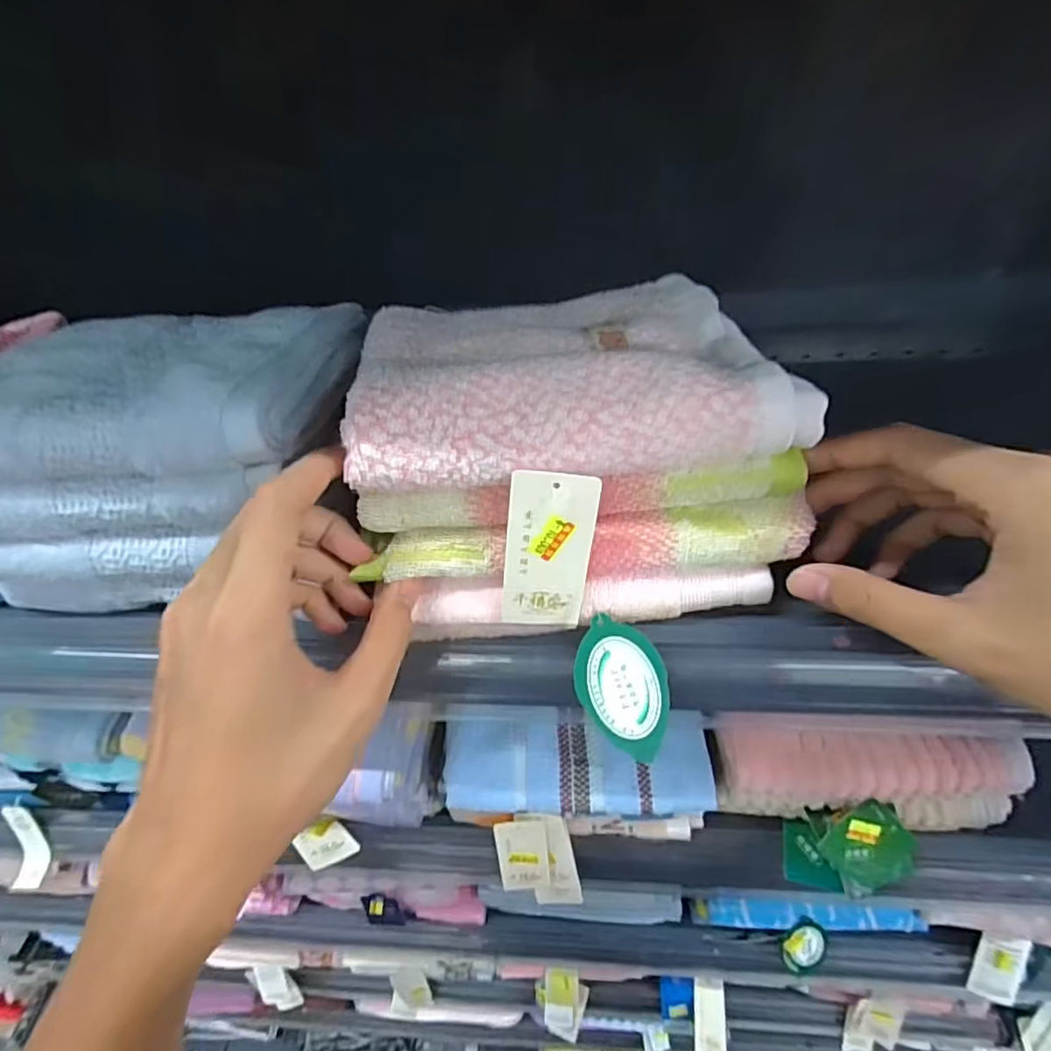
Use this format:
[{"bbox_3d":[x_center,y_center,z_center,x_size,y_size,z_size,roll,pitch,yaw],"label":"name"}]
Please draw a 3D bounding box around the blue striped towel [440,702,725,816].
[{"bbox_3d":[0.035,0.158,0.408,0.176,0.040,0.059,-3,42,3],"label":"blue striped towel"}]

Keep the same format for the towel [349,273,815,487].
[{"bbox_3d":[0.015,-0.079,0.281,0.179,0.034,0.144,-8,42,-3],"label":"towel"}]

